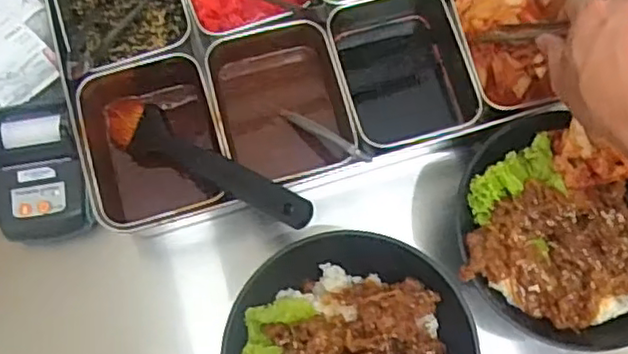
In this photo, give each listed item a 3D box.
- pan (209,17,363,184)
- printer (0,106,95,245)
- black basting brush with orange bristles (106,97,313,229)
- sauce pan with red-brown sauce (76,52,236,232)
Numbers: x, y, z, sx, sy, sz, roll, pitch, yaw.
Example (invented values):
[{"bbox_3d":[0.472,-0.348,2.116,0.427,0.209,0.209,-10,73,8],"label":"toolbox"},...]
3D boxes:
[{"bbox_3d":[-0.029,-0.064,0.566,0.101,0.063,0.117,-15,75,-5],"label":"pan"},{"bbox_3d":[-0.224,-0.008,0.543,0.073,0.038,0.114,-10,75,-3],"label":"printer"},{"bbox_3d":[-0.088,-0.011,0.527,0.215,0.029,0.039,27,75,28],"label":"black basting brush with orange bristles"},{"bbox_3d":[-0.132,-0.032,0.551,0.108,0.068,0.147,-18,75,-5],"label":"sauce pan with red-brown sauce"}]

